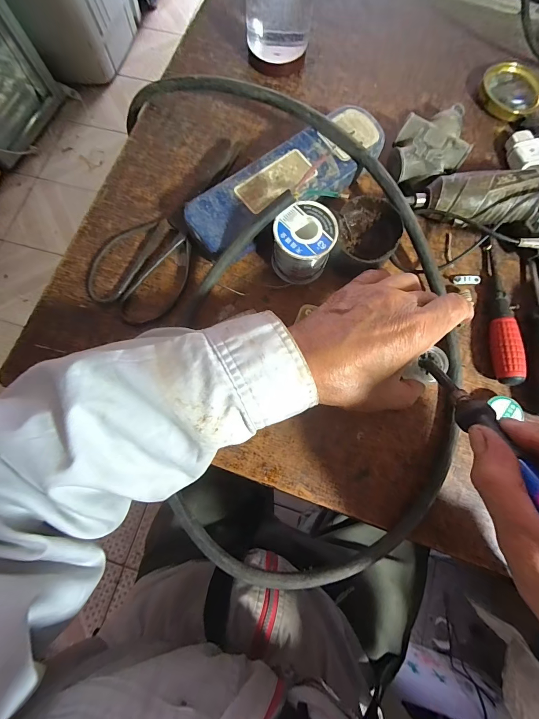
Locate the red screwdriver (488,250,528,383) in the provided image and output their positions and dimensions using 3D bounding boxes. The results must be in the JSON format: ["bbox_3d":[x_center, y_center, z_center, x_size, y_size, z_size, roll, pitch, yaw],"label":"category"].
[{"bbox_3d":[0.210,-0.041,0.286,0.021,0.018,0.128,5,77,2],"label":"red screwdriver"}]

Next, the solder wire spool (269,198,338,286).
[{"bbox_3d":[0.030,-0.100,0.281,0.050,0.051,0.050,0,77,1],"label":"solder wire spool"}]

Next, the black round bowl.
[{"bbox_3d":[0.089,-0.111,0.292,0.057,0.039,0.058,0,77,1],"label":"black round bowl"}]

